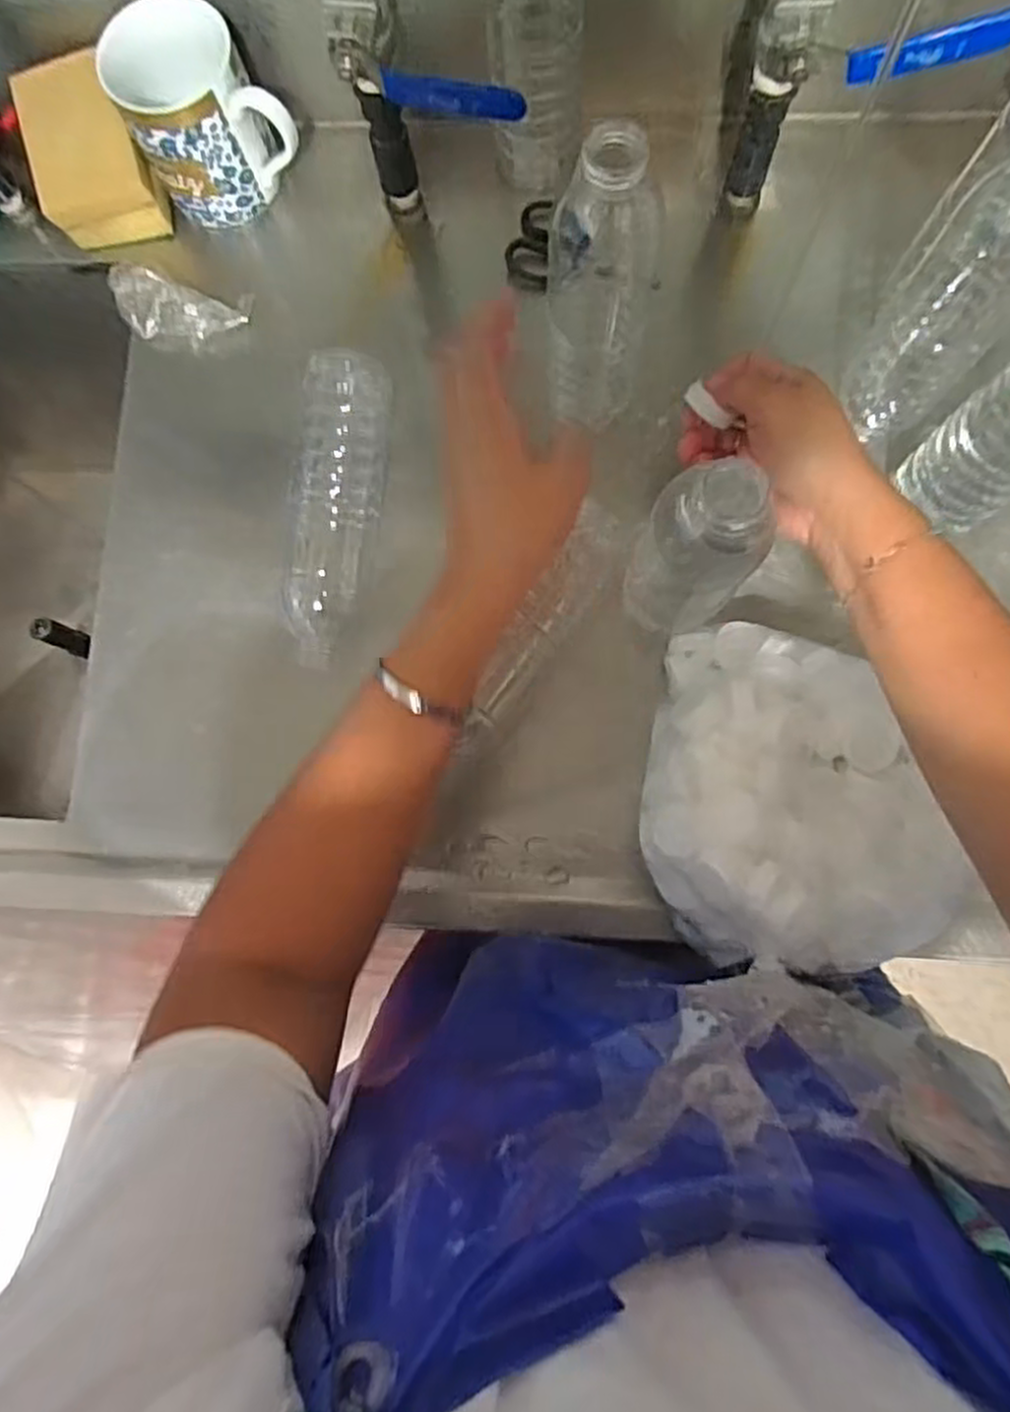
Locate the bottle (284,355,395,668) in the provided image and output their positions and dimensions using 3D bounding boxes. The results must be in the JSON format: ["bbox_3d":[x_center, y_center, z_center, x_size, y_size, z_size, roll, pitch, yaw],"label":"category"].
[{"bbox_3d":[-0.112,-0.130,0.511,0.053,0.059,0.203,3,81,4],"label":"bottle"}]

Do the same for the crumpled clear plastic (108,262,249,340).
[{"bbox_3d":[-0.244,-0.289,0.551,0.095,0.033,0.041,22,83,7],"label":"crumpled clear plastic"}]

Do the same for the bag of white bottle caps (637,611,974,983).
[{"bbox_3d":[0.159,0.046,0.431,0.161,0.071,0.203,-17,80,1],"label":"bag of white bottle caps"}]

